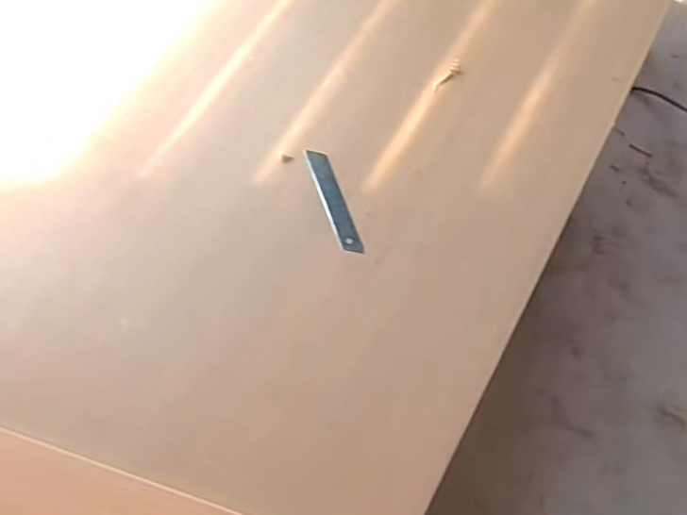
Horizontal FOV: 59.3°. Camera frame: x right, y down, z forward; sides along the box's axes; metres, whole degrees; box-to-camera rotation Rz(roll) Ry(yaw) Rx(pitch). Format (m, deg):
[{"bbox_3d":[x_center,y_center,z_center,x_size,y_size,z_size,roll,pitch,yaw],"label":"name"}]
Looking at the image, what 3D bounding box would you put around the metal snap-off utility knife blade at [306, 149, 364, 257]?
[{"bbox_3d":[-0.008,-0.048,0.508,0.017,0.004,0.099,-15,70,-16],"label":"metal snap-off utility knife blade"}]

